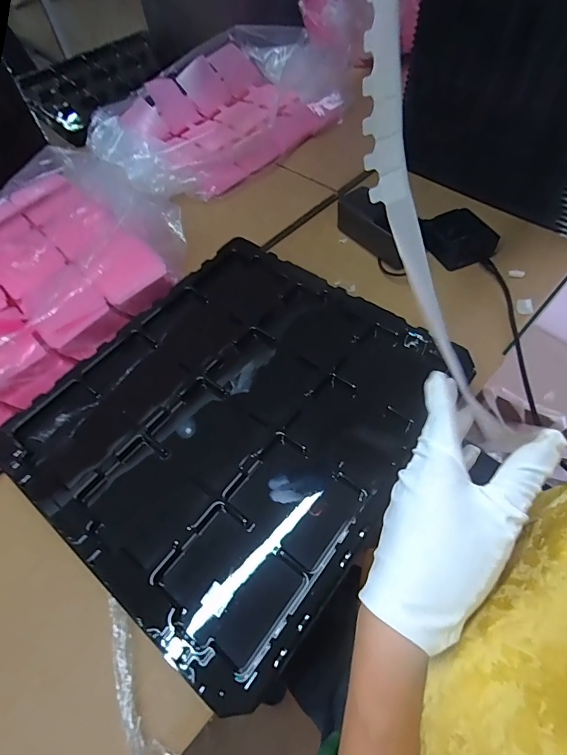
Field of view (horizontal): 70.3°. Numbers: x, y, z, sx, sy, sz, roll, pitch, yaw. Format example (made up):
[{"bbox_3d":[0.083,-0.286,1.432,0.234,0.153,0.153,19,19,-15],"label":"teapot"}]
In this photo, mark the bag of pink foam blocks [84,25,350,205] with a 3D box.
[{"bbox_3d":[-0.124,-0.498,0.737,0.452,0.073,0.333,-39,63,-19],"label":"bag of pink foam blocks"}]

